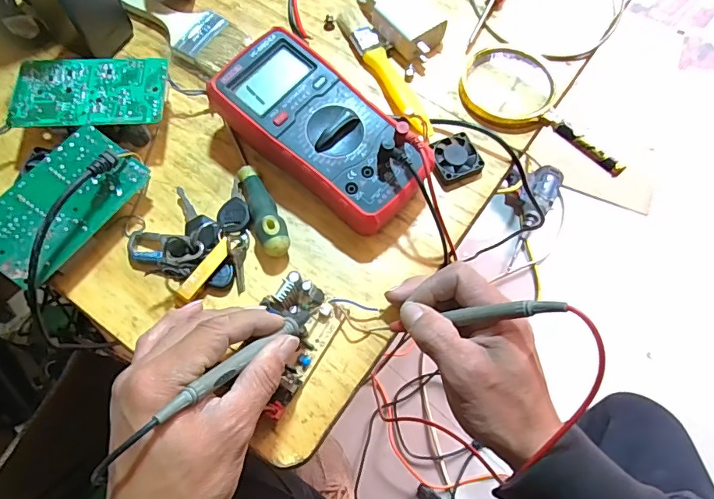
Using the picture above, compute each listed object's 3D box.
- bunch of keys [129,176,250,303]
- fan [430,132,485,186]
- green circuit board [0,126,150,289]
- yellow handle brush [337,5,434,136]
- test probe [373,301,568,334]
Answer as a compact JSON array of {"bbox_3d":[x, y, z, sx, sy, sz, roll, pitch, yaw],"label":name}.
[{"bbox_3d":[-0.133,-0.010,0.367,0.093,0.030,0.095,-8,69,-5],"label":"bunch of keys"},{"bbox_3d":[0.087,-0.081,0.413,0.040,0.009,0.042,-19,70,-9],"label":"fan"},{"bbox_3d":[-0.229,-0.034,0.365,0.067,0.022,0.123,37,70,-2],"label":"green circuit board"},{"bbox_3d":[0.027,-0.177,0.445,0.029,0.019,0.169,-24,71,-11],"label":"yellow handle brush"},{"bbox_3d":[0.065,0.046,0.310,0.011,0.145,0.010,24,62,-39],"label":"test probe"}]

